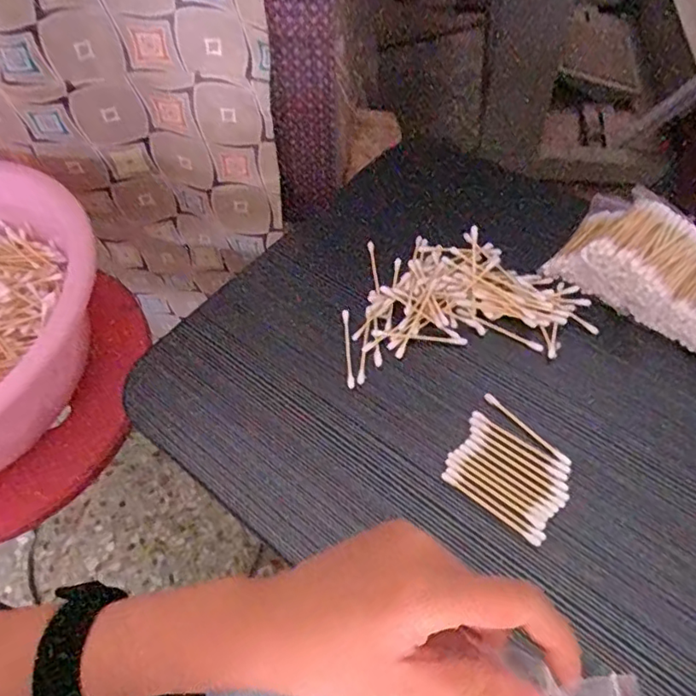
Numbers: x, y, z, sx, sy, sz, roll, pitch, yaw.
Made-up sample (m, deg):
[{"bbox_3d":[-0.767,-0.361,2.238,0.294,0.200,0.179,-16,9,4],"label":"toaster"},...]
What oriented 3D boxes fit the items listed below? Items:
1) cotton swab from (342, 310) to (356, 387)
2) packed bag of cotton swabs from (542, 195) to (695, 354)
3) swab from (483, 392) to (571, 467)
[{"bbox_3d":[0.000,-0.001,0.430,0.006,0.004,0.072,-5,56,2],"label":"cotton swab"},{"bbox_3d":[0.224,-0.062,0.420,0.131,0.050,0.079,36,66,25],"label":"packed bag of cotton swabs"},{"bbox_3d":[0.119,0.054,0.380,0.006,0.005,0.069,-37,61,-19],"label":"swab"}]

